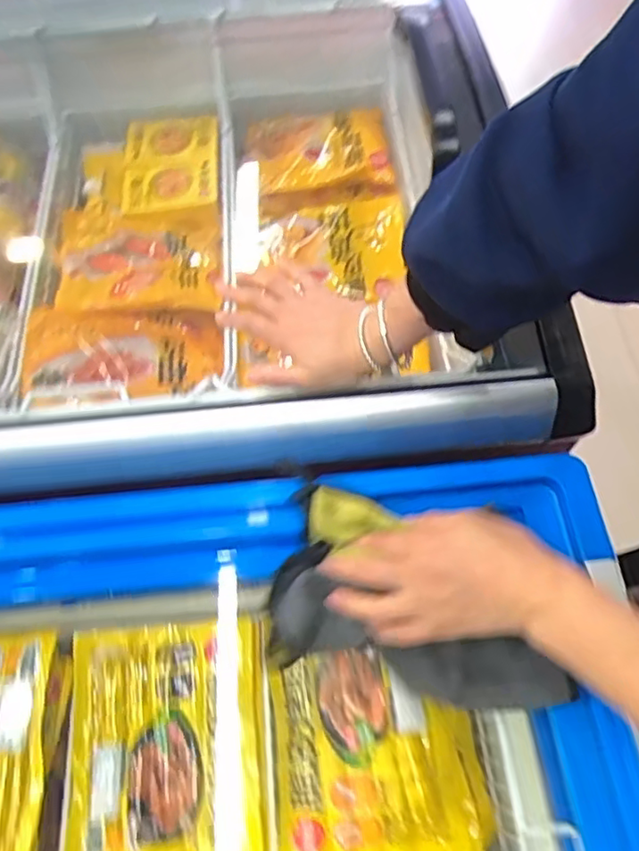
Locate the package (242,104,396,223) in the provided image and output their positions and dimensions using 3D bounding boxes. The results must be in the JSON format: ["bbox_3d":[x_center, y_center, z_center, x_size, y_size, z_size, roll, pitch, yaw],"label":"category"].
[{"bbox_3d":[-0.004,-0.424,0.951,0.245,0.054,0.186,-14,63,-5],"label":"package"}]

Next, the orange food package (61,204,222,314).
[{"bbox_3d":[-0.248,-0.233,0.832,0.211,0.043,0.187,-9,63,-2],"label":"orange food package"}]

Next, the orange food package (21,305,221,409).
[{"bbox_3d":[-0.260,-0.081,0.775,0.214,0.040,0.157,3,56,-19],"label":"orange food package"}]

